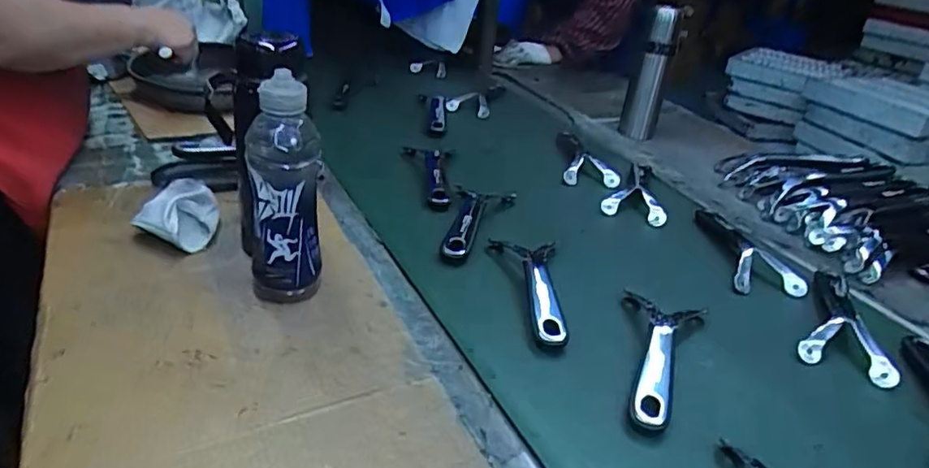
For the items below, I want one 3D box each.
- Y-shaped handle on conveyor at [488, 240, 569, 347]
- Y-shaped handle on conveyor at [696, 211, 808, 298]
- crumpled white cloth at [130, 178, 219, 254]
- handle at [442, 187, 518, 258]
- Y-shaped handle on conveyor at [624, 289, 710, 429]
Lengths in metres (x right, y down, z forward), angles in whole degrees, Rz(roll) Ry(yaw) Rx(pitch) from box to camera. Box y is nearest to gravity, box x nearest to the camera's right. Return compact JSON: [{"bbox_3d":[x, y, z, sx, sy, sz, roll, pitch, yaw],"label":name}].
[{"bbox_3d":[0.067,0.050,0.654,0.075,0.029,0.175,5,30,0],"label":"Y-shaped handle on conveyor"},{"bbox_3d":[0.366,0.021,0.777,0.094,0.024,0.170,5,30,1],"label":"Y-shaped handle on conveyor"},{"bbox_3d":[-0.328,-0.021,0.704,0.082,0.053,0.083,13,31,15],"label":"crumpled white cloth"},{"bbox_3d":[0.011,-0.020,0.774,0.078,0.025,0.177,10,30,9],"label":"handle"},{"bbox_3d":[0.185,0.109,0.579,0.075,0.028,0.194,14,31,16],"label":"Y-shaped handle on conveyor"}]

